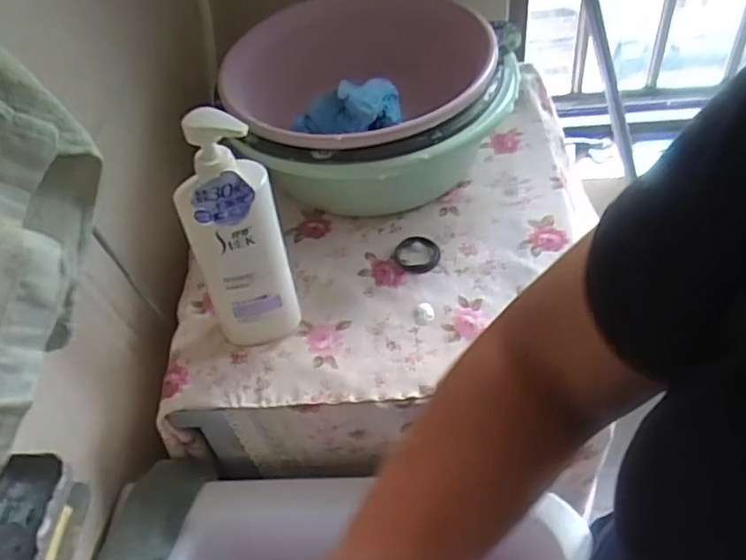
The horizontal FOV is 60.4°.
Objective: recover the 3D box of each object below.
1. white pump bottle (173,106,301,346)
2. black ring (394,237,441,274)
[{"bbox_3d":[-0.131,-0.039,0.623,0.087,0.281,0.056,-18,47,-11],"label":"white pump bottle"},{"bbox_3d":[0.053,-0.032,0.766,0.054,0.007,0.058,-3,48,3],"label":"black ring"}]

